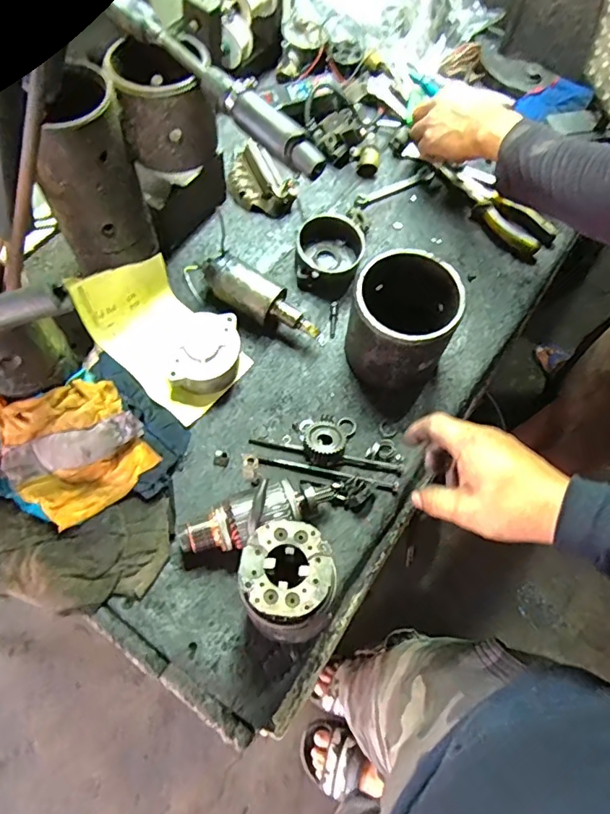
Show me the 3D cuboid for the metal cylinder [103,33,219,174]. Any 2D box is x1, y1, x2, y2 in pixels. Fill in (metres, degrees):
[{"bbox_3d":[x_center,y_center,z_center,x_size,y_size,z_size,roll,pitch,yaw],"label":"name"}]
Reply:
[{"bbox_3d":[-0.122,-0.278,0.463,0.079,0.084,0.084,-5,65,-5],"label":"metal cylinder"}]

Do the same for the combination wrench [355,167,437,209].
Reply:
[{"bbox_3d":[0.123,-0.303,0.703,0.131,0.009,0.021,-27,68,-14],"label":"combination wrench"}]

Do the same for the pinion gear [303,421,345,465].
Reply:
[{"bbox_3d":[0.021,0.037,0.541,0.042,0.020,0.045,7,64,1],"label":"pinion gear"}]

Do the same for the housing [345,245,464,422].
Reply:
[{"bbox_3d":[0.104,-0.089,0.561,0.104,0.125,0.114,20,65,7],"label":"housing"}]

